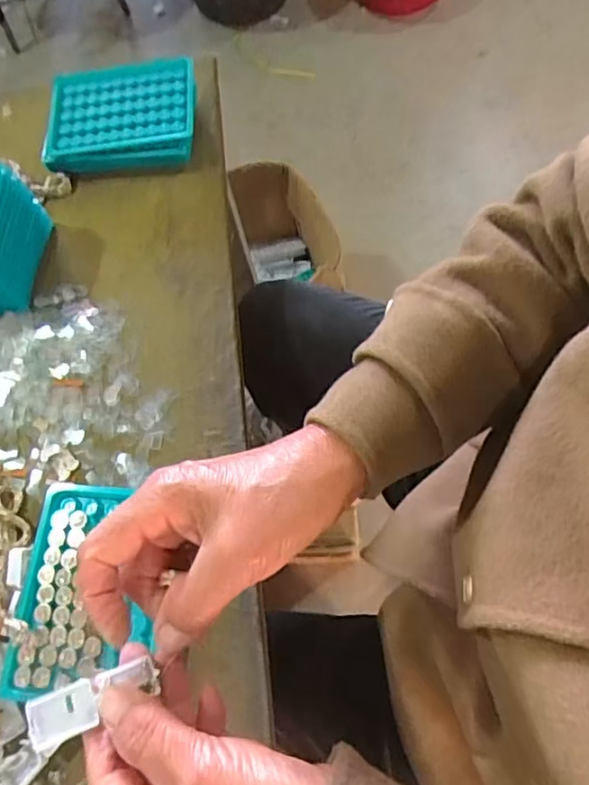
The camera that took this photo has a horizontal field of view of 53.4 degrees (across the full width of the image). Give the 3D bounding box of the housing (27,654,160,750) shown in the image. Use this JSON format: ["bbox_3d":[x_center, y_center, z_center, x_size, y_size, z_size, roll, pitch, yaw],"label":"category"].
[{"bbox_3d":[-0.088,0.134,0.258,0.054,0.009,0.021,-21,66,-25],"label":"housing"}]

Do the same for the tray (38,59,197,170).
[{"bbox_3d":[-0.151,-0.245,0.522,0.127,0.031,0.101,-2,67,5],"label":"tray"}]

